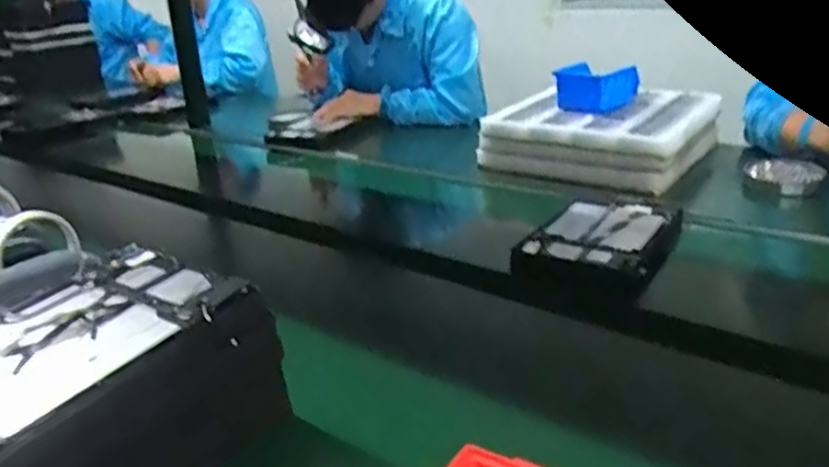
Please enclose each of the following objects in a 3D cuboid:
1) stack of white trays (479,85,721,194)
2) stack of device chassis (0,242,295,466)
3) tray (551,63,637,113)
[{"bbox_3d":[0.337,-0.193,1.244,0.338,0.091,0.296,13,27,33],"label":"stack of white trays"},{"bbox_3d":[-0.244,0.120,0.499,0.166,0.112,0.246,10,26,28],"label":"stack of device chassis"},{"bbox_3d":[0.323,-0.257,1.223,0.109,0.072,0.113,15,29,37],"label":"tray"}]

